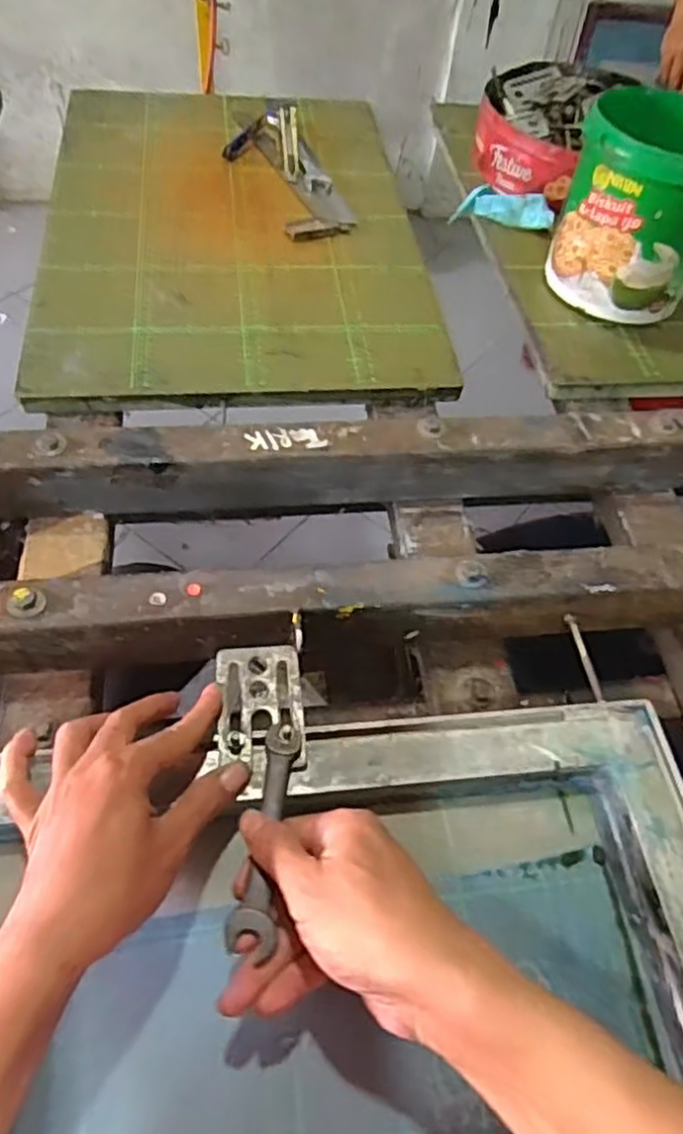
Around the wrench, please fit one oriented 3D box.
[{"bbox_3d":[-0.039,0.144,0.393,0.024,0.012,0.121,8,50,0],"label":"wrench"}]

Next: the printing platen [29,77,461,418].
[{"bbox_3d":[-0.118,-0.395,0.806,0.392,0.013,0.584,-4,55,-8],"label":"printing platen"}]

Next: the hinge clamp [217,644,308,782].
[{"bbox_3d":[-0.049,0.088,0.441,0.050,0.014,0.083,-2,55,-7],"label":"hinge clamp"}]

